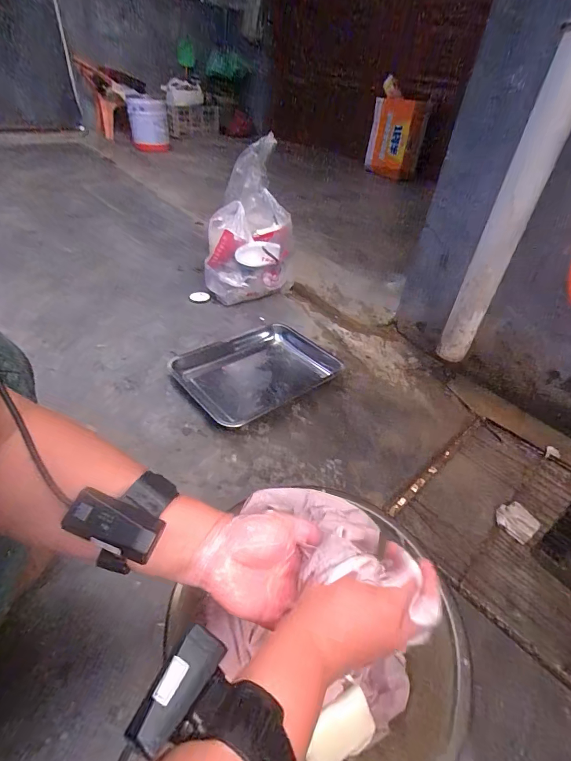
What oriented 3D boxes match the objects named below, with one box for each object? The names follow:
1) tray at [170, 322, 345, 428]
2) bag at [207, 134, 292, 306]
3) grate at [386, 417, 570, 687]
[{"bbox_3d":[-0.084,-0.038,0.956,0.372,0.043,0.296,-28,51,-33],"label":"tray"},{"bbox_3d":[-0.108,-0.451,1.118,0.259,0.446,0.166,1,40,-5],"label":"bag"},{"bbox_3d":[0.476,0.287,0.661,0.404,0.016,0.457,-28,50,-33],"label":"grate"}]

